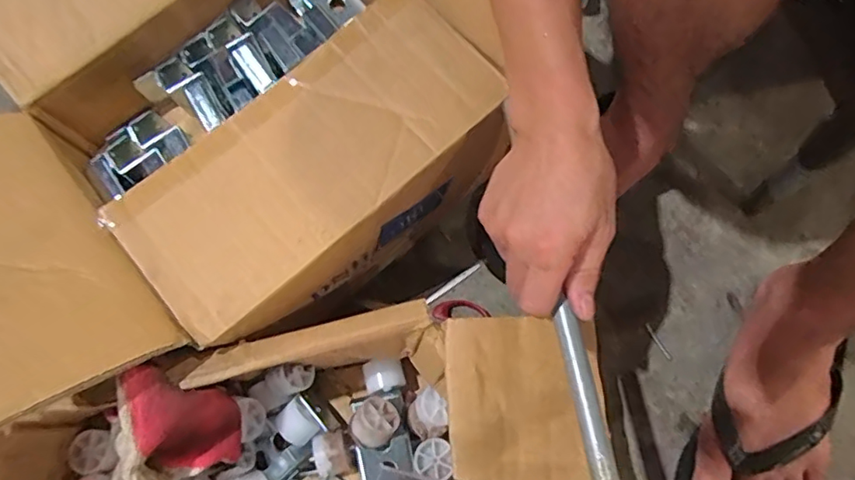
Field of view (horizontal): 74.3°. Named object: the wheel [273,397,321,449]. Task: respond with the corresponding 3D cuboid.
[{"bbox_3d":[-0.111,0.159,0.487,0.029,0.032,0.035,-37,71,-13],"label":"wheel"}]

